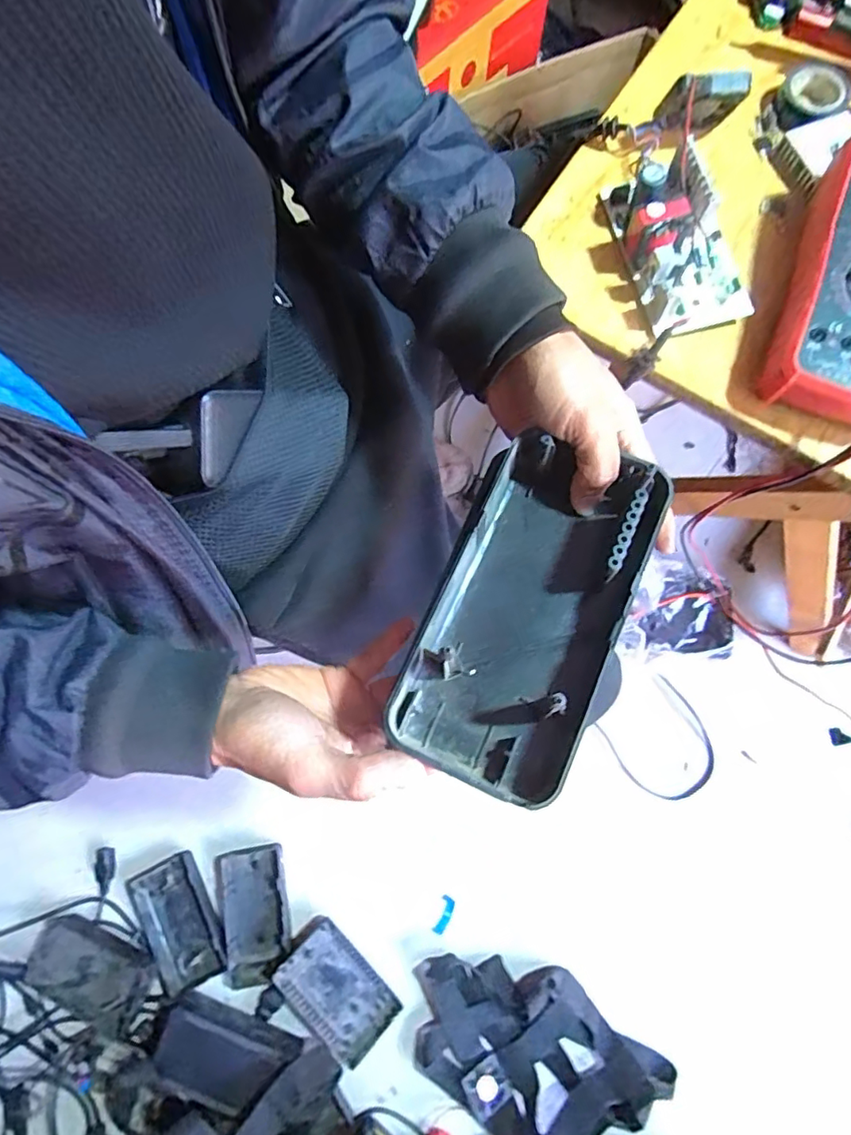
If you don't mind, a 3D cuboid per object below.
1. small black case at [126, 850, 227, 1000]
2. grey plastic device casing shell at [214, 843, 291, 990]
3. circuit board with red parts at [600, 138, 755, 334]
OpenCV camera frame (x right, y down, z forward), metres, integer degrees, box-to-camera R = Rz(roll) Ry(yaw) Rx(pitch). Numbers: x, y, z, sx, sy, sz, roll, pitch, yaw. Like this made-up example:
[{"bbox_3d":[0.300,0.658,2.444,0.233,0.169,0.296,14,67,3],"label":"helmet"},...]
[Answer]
[{"bbox_3d":[-0.343,0.493,0.780,0.098,0.020,0.165,-28,76,-7],"label":"small black case"},{"bbox_3d":[-0.238,0.479,0.776,0.091,0.020,0.163,-13,75,-3],"label":"grey plastic device casing shell"},{"bbox_3d":[0.173,-0.223,0.380,0.067,0.040,0.123,-14,77,-3],"label":"circuit board with red parts"}]

